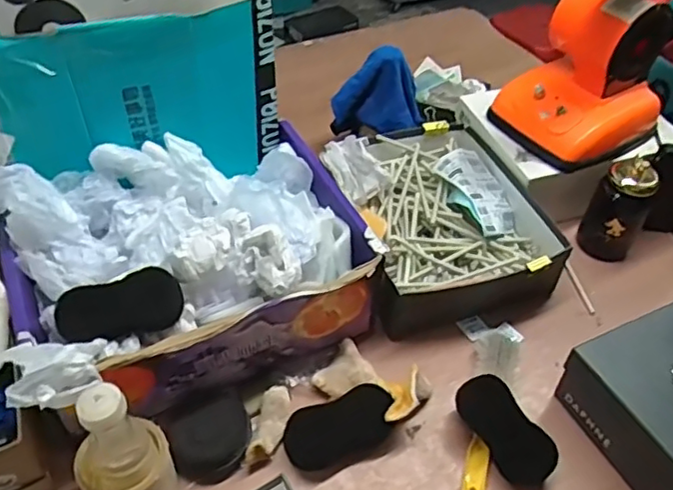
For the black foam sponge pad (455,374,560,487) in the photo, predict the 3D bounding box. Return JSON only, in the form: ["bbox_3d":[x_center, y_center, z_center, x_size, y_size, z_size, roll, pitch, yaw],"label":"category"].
[{"bbox_3d":[0.195,0.211,0.725,0.129,0.066,0.018,54,19,22],"label":"black foam sponge pad"}]

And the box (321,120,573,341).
[{"bbox_3d":[0.139,-0.038,0.920,0.277,0.112,0.323,-15,49,-17],"label":"box"}]

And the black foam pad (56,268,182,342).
[{"bbox_3d":[-0.230,0.065,0.675,0.125,0.008,0.065,-11,89,-23],"label":"black foam pad"}]

